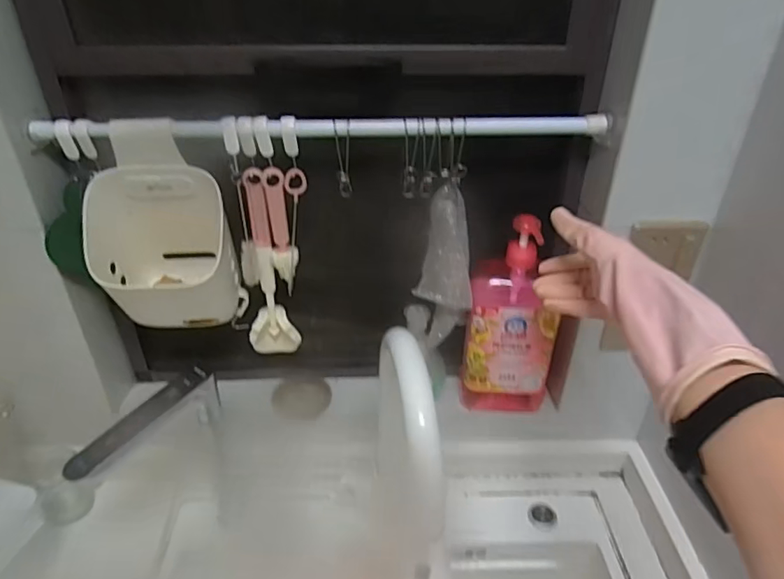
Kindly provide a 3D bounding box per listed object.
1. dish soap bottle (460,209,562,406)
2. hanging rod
[{"bbox_3d":[0.157,0.046,0.706,0.113,0.295,0.062,4,26,8],"label":"dish soap bottle"},{"bbox_3d":[-0.073,-0.174,0.576,0.617,0.019,0.021,0,33,-1],"label":"hanging rod"}]

